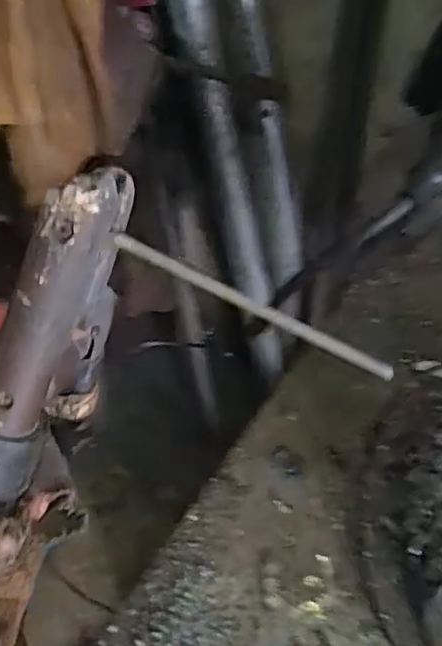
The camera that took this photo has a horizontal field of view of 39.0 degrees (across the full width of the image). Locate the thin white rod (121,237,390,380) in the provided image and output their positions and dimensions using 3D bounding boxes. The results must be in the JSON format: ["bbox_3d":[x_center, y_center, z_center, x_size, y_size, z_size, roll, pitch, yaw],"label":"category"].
[{"bbox_3d":[0.012,-0.006,0.229,0.111,0.007,0.008,26,50,1],"label":"thin white rod"}]

